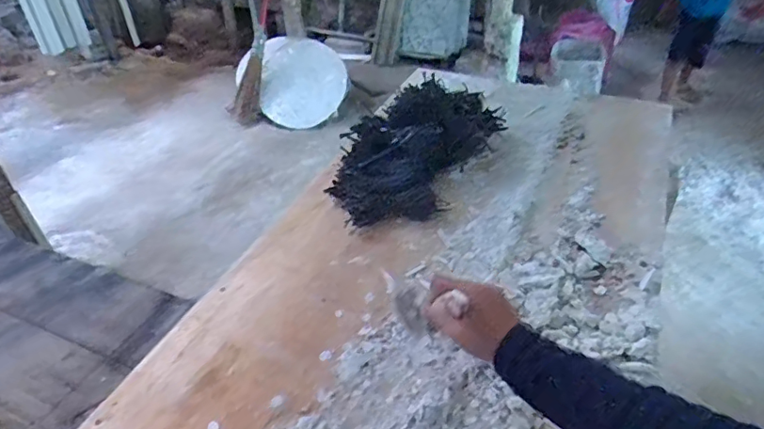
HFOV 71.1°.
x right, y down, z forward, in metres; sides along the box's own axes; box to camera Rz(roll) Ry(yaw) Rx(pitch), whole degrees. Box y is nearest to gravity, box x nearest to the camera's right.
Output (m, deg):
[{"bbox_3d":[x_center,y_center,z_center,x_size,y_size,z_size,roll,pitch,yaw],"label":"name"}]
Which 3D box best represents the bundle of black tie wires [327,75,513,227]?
[{"bbox_3d":[0.061,-0.131,1.000,0.244,0.110,0.374,14,42,21],"label":"bundle of black tie wires"}]

